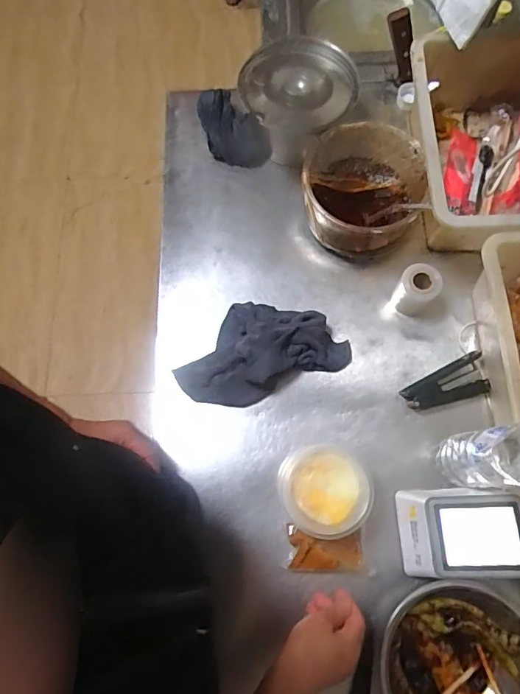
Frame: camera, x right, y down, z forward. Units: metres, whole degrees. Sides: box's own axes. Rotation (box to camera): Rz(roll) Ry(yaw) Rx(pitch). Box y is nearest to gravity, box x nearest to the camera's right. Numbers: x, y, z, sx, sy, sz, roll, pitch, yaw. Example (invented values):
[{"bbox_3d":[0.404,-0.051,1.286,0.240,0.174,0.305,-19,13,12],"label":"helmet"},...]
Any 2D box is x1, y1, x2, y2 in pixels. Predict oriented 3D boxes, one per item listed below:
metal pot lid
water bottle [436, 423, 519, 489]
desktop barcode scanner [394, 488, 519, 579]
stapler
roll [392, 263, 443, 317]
[{"bbox_3d":[0.060,-0.403,0.699,0.170,0.023,0.164,0,74,1],"label":"metal pot lid"},{"bbox_3d":[0.264,0.121,0.503,0.054,0.208,0.066,0,74,2],"label":"water bottle"},{"bbox_3d":[0.234,0.220,0.543,0.116,0.093,0.100,-3,74,1],"label":"desktop barcode scanner"},{"bbox_3d":[0.253,0.055,0.621,0.110,0.023,0.053,-26,75,-6],"label":"stapler"},{"bbox_3d":[0.219,-0.082,0.654,0.048,0.069,0.050,0,74,1],"label":"roll"}]

